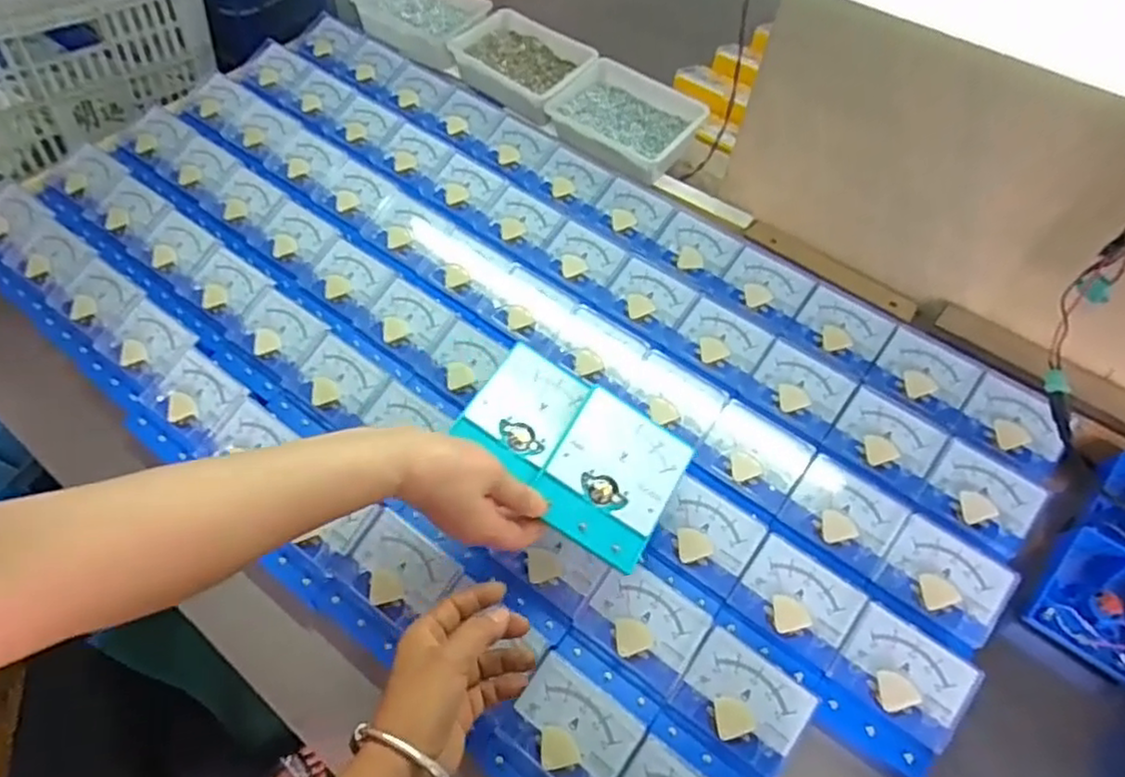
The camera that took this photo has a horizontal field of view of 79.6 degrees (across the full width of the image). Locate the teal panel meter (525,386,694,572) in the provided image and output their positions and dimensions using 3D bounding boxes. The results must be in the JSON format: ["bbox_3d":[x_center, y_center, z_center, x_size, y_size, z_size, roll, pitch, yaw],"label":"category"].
[{"bbox_3d":[0.037,0.070,0.528,0.097,0.030,0.111,38,73,-2],"label":"teal panel meter"}]

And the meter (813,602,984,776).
[{"bbox_3d":[0.253,0.234,0.519,0.090,0.043,0.096,32,62,19],"label":"meter"}]

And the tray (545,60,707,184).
[{"bbox_3d":[0.081,-0.331,0.838,0.182,0.052,0.122,38,64,22],"label":"tray"}]

